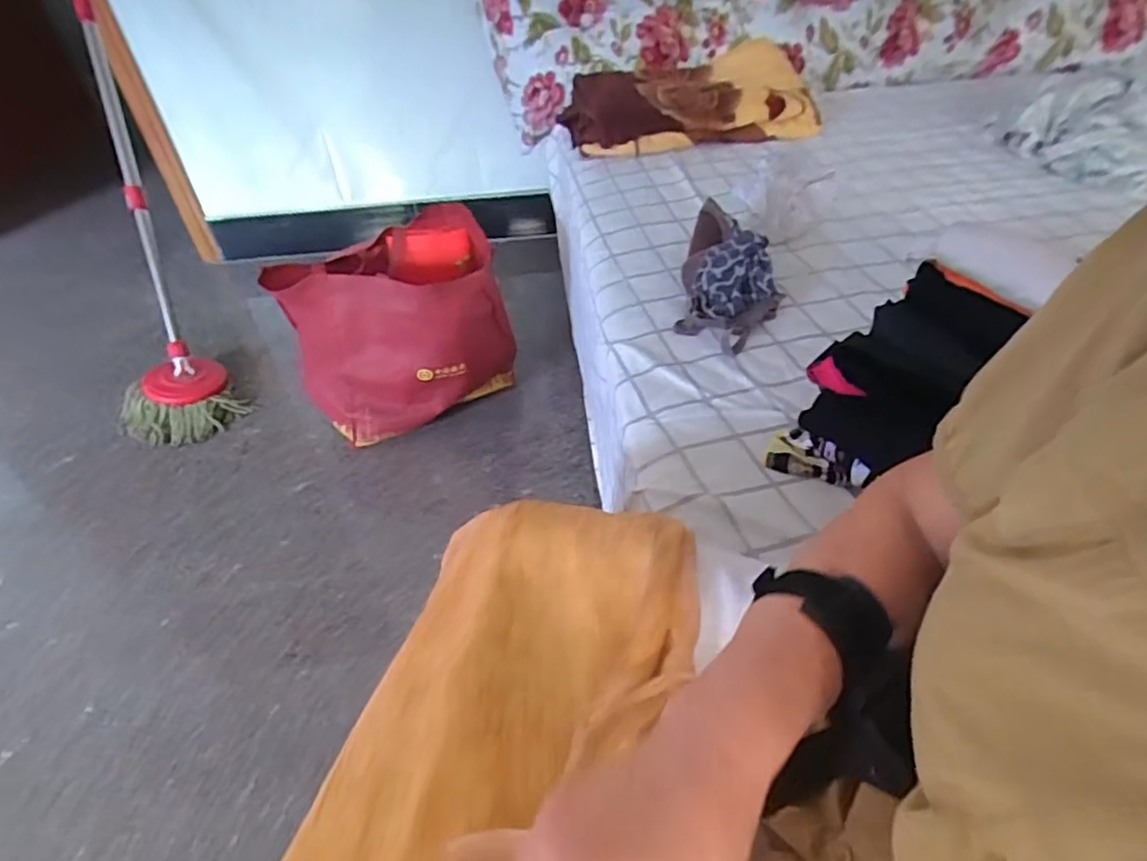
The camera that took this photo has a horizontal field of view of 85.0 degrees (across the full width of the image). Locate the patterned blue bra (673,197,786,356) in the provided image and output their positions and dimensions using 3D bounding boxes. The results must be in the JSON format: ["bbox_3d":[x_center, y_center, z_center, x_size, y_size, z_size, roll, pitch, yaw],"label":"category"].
[{"bbox_3d":[0.208,-0.209,0.823,0.126,0.072,0.250,7,43,12],"label":"patterned blue bra"}]

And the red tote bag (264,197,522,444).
[{"bbox_3d":[-0.355,-0.209,1.279,0.417,0.330,0.339,-18,44,-15],"label":"red tote bag"}]

